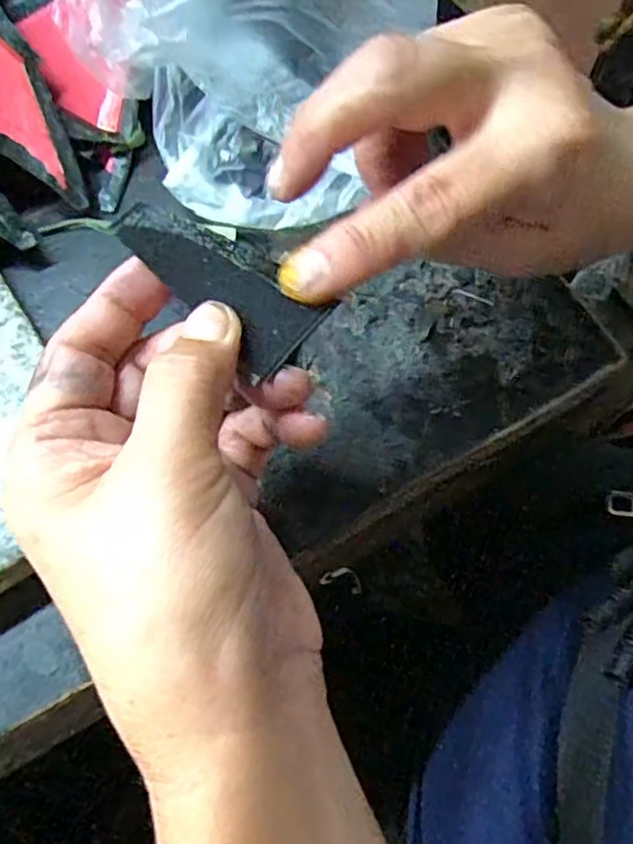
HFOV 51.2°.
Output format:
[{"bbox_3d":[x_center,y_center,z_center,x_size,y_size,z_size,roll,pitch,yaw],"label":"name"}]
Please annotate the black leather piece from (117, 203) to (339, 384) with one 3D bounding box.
[{"bbox_3d":[-0.029,-0.041,0.188,0.062,0.006,0.028,39,70,10],"label":"black leather piece"}]

